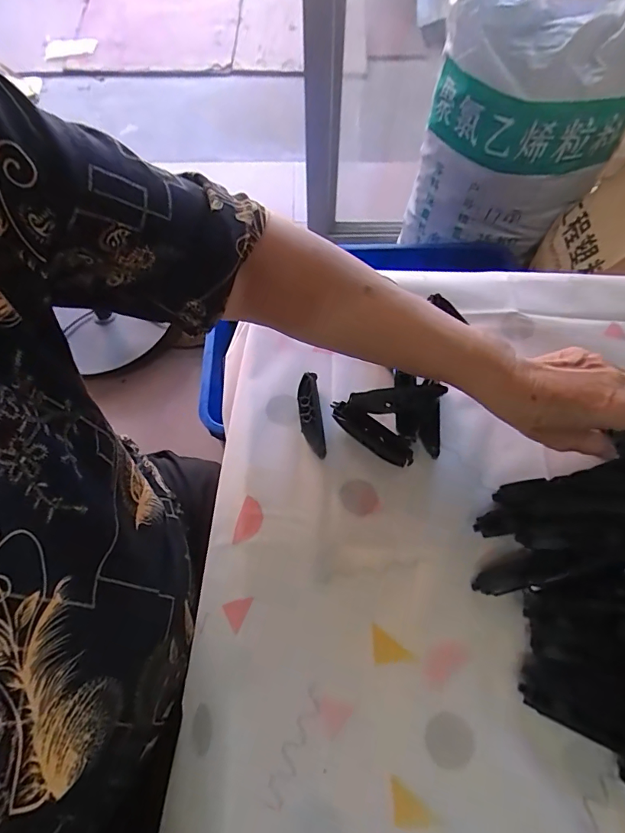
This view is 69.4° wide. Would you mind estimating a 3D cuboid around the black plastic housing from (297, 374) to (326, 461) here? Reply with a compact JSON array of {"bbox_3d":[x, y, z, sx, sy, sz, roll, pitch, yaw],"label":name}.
[{"bbox_3d":[-0.001,-0.001,0.397,0.019,0.012,0.077,-8,73,-1],"label":"black plastic housing"}]

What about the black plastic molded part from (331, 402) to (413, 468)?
[{"bbox_3d":[0.050,0.014,0.385,0.078,0.023,0.021,33,68,17],"label":"black plastic molded part"}]

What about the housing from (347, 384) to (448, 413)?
[{"bbox_3d":[0.071,-0.014,0.385,0.079,0.022,0.010,-6,19,1],"label":"housing"}]

